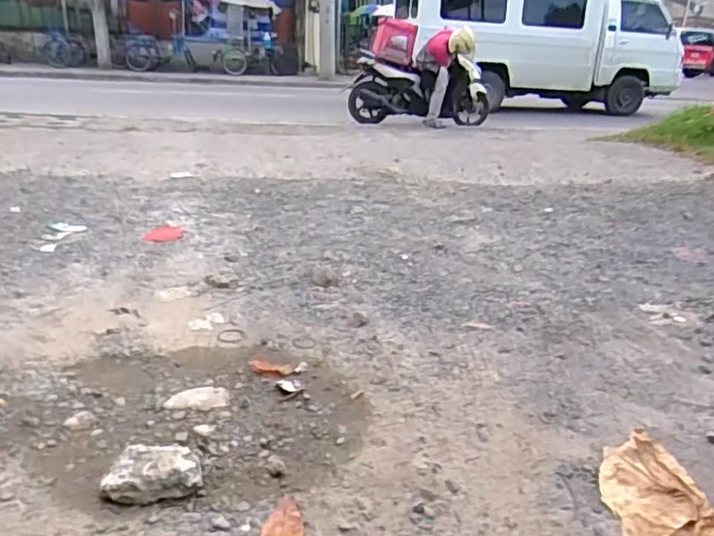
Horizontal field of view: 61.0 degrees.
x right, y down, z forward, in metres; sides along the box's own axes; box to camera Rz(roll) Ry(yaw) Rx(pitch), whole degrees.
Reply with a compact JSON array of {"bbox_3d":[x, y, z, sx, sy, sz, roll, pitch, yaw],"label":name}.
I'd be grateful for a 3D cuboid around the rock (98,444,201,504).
[{"bbox_3d":[-0.421,0.419,1.248,0.198,0.060,0.132,-2,20,-11],"label":"rock"}]

